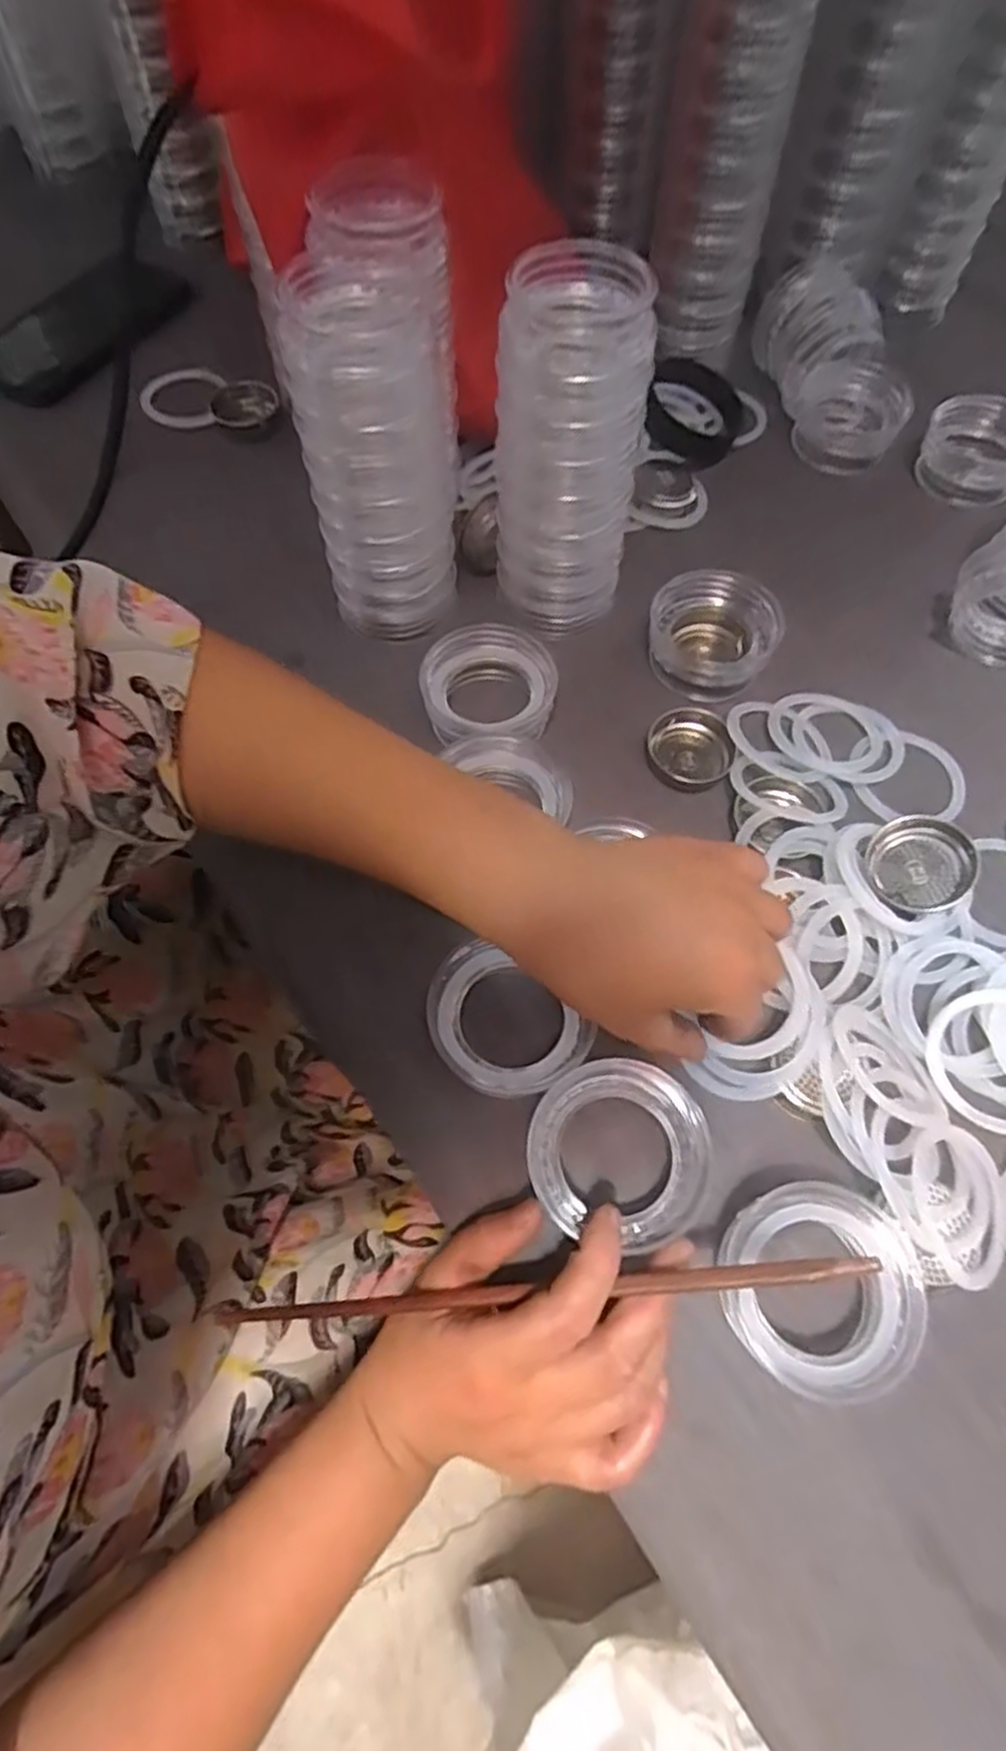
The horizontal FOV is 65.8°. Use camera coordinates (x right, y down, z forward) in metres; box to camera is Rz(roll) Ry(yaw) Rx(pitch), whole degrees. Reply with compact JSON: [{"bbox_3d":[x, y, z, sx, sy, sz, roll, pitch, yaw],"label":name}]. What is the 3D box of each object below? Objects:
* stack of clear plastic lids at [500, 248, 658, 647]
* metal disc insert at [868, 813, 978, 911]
[{"bbox_3d":[0.030,-0.199,0.381,0.054,0.162,0.056,-28,67,-15],"label":"stack of clear plastic lids"},{"bbox_3d":[0.193,-0.006,0.360,0.043,0.014,0.043,0,90,22],"label":"metal disc insert"}]

